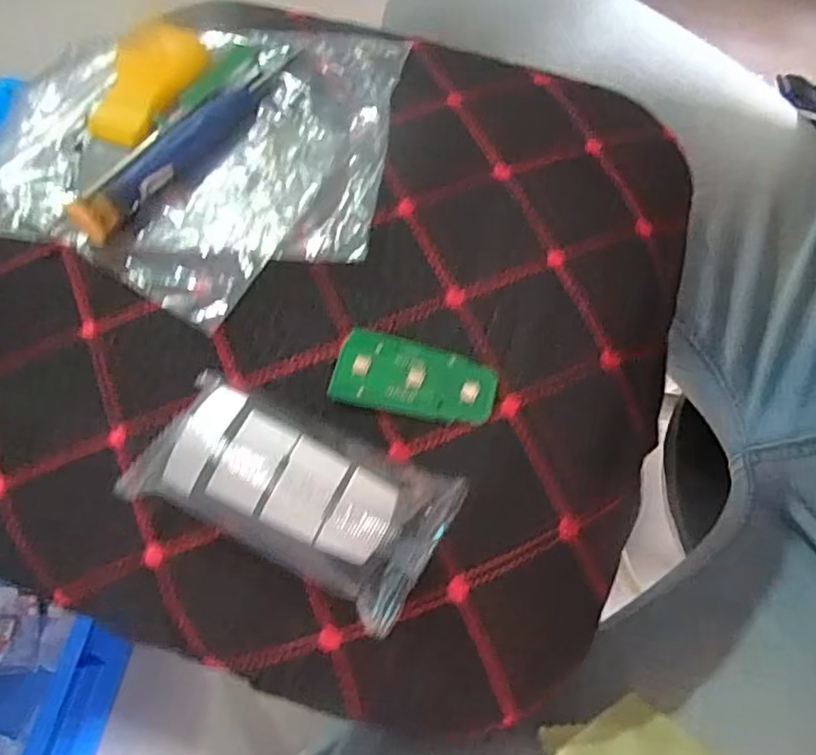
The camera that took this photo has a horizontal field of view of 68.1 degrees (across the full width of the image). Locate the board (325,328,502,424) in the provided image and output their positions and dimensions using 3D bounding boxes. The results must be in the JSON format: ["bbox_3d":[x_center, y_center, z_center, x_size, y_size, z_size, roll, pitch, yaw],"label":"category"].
[{"bbox_3d":[0.002,0.000,0.204,0.053,0.004,0.026,12,68,5],"label":"board"}]

